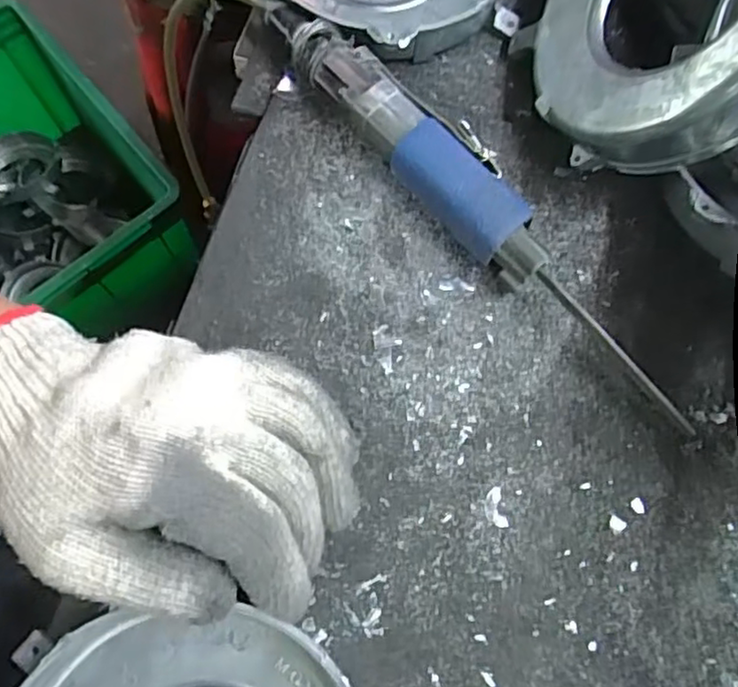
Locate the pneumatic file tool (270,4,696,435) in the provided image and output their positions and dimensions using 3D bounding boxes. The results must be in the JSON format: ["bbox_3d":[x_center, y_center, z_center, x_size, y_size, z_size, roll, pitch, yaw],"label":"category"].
[{"bbox_3d":[0.051,-0.071,0.333,0.040,0.035,0.277,-38,79,-11],"label":"pneumatic file tool"}]

